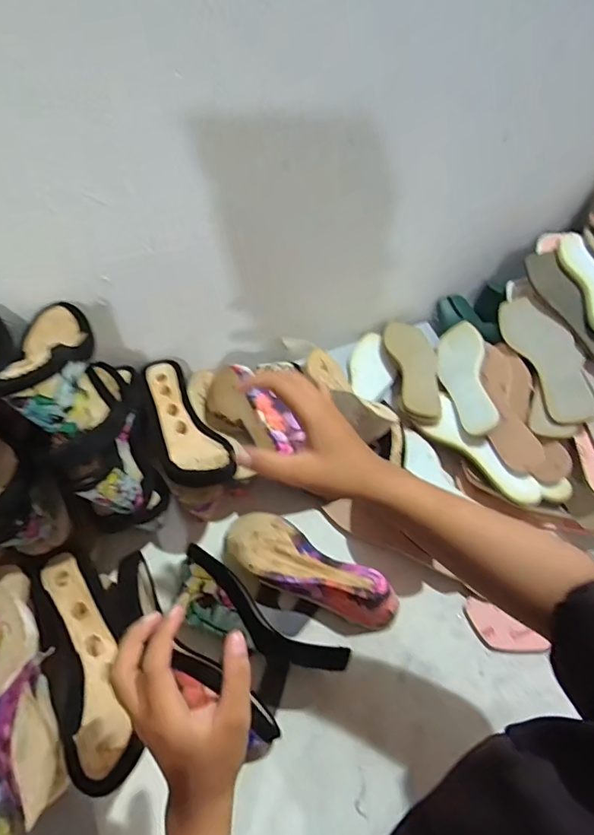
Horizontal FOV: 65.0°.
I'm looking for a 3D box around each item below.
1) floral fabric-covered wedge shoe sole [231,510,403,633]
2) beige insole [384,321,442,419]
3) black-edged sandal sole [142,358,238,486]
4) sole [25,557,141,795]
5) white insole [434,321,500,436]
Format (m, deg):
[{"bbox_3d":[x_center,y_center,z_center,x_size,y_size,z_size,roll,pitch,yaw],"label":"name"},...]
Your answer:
[{"bbox_3d":[0.012,0.194,0.582,0.225,0.080,0.073,30,59,15],"label":"floral fabric-covered wedge shoe sole"},{"bbox_3d":[0.197,-0.088,0.785,0.079,0.032,0.230,2,56,-3],"label":"beige insole"},{"bbox_3d":[-0.159,0.000,0.618,0.082,0.041,0.221,-25,61,-20],"label":"black-edged sandal sole"},{"bbox_3d":[-0.207,0.231,0.455,0.079,0.049,0.227,-23,61,-19],"label":"sole"},{"bbox_3d":[0.271,-0.070,0.761,0.079,0.011,0.254,-19,42,30],"label":"white insole"}]

